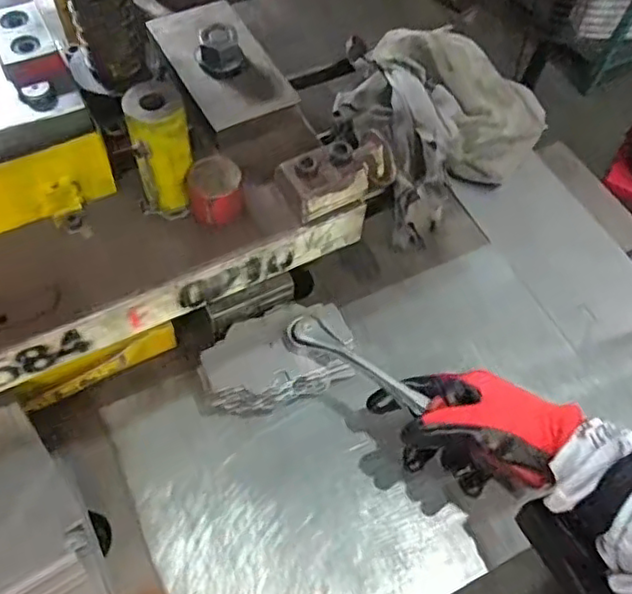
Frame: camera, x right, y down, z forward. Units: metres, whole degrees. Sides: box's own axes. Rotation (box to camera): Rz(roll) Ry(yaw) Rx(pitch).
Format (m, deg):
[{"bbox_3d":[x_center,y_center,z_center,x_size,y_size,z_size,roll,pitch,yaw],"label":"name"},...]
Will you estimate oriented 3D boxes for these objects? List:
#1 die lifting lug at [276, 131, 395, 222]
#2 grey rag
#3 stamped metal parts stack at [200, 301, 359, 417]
[{"bbox_3d":[0.019,-0.096,0.497,0.093,0.045,0.048,-24,63,-17],"label":"die lifting lug"},{"bbox_3d":[0.124,-0.195,0.694,0.242,0.074,0.192,-36,67,-22],"label":"grey rag"},{"bbox_3d":[-0.031,0.051,0.531,0.128,0.070,0.068,-26,64,-18],"label":"stamped metal parts stack"}]

